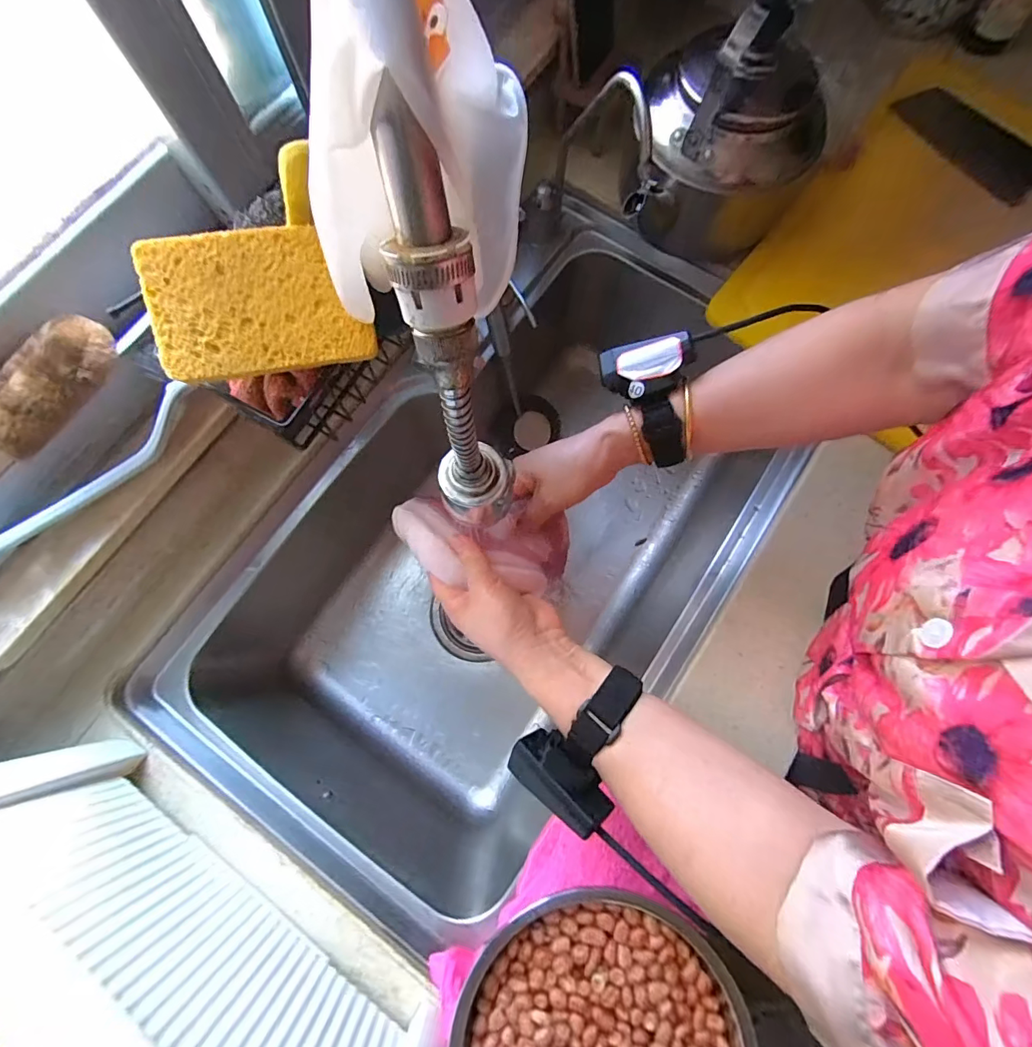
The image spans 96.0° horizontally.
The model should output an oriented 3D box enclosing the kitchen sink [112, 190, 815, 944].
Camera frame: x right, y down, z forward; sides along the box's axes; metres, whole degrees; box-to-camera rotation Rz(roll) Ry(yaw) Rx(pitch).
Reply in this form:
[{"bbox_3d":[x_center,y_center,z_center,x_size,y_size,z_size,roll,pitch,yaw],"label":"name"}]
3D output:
[{"bbox_3d":[-0.015,0.008,0.593,0.463,0.251,0.725,36,79,8],"label":"kitchen sink"}]

